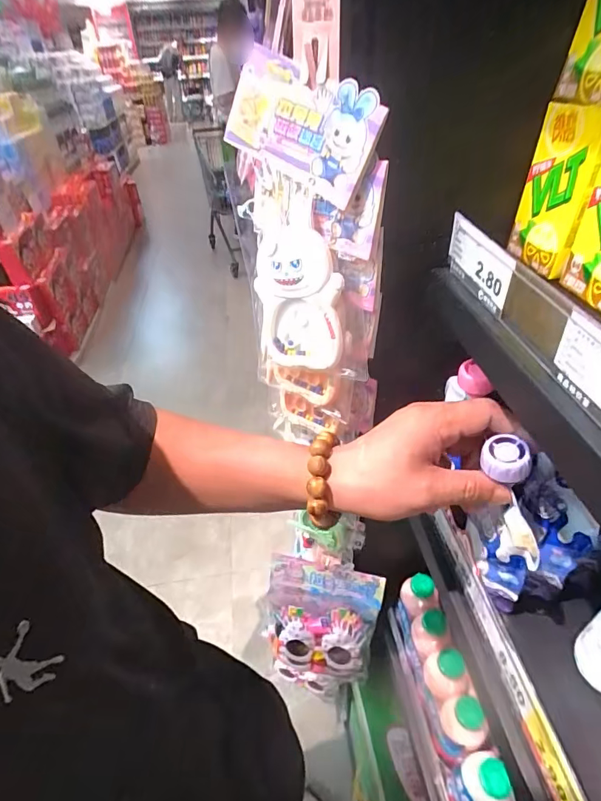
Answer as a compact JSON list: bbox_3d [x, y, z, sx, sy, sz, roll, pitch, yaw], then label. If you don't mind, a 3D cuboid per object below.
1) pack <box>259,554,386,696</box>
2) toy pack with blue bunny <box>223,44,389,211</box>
[{"bbox_3d":[0.025,0.370,0.725,0.182,0.253,0.032,12,18,14],"label":"pack"},{"bbox_3d":[-0.003,-0.189,0.307,0.121,0.068,0.023,39,38,20],"label":"toy pack with blue bunny"}]

